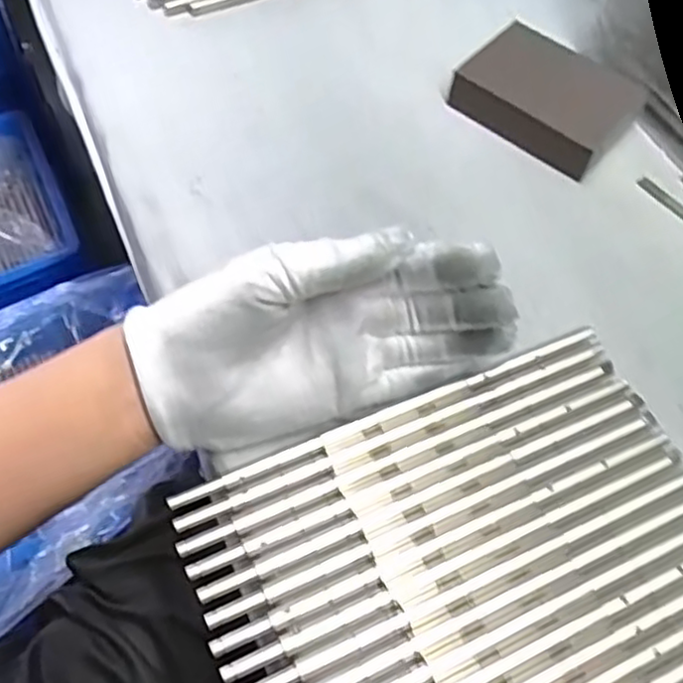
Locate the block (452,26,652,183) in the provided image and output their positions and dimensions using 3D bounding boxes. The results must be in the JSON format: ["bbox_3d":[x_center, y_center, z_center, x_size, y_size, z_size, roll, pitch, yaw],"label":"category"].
[{"bbox_3d":[0.125,-0.147,0.413,0.096,0.027,0.077,36,64,17],"label":"block"}]

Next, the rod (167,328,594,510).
[{"bbox_3d":[0.026,0.031,0.306,0.212,0.004,0.006,-20,63,-14],"label":"rod"}]

